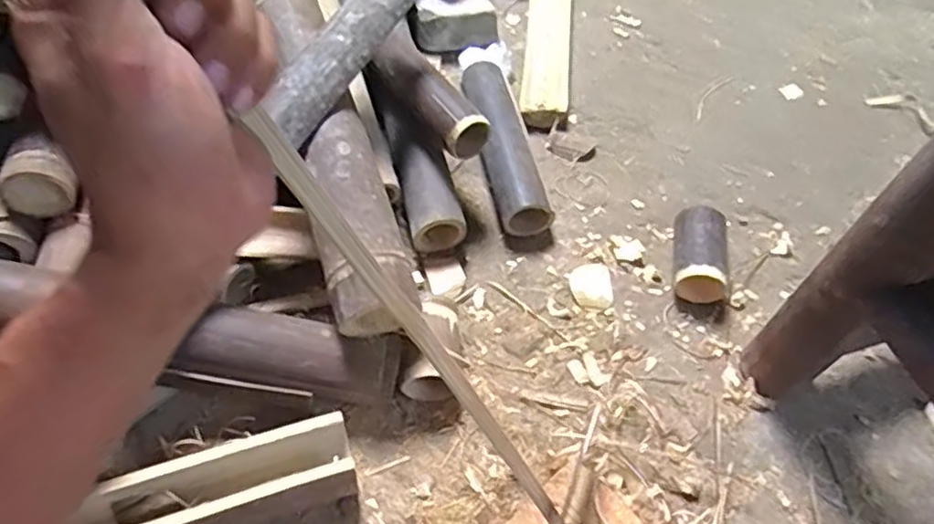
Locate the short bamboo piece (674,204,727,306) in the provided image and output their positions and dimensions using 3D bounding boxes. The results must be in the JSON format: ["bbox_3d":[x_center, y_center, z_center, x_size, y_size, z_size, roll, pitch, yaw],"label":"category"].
[{"bbox_3d":[0.277,-0.002,0.797,0.063,0.064,0.122,10,55,5],"label":"short bamboo piece"}]

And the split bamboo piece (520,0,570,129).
[{"bbox_3d":[0.126,-0.374,1.056,0.070,0.032,0.465,5,55,2],"label":"split bamboo piece"}]

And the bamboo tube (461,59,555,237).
[{"bbox_3d":[0.051,-0.164,0.905,0.071,0.068,0.291,-8,56,-7],"label":"bamboo tube"}]

